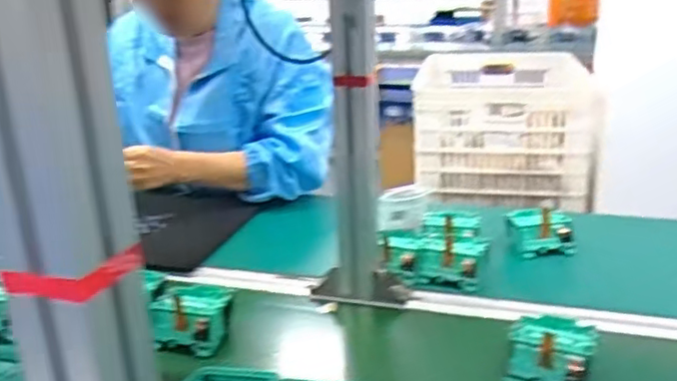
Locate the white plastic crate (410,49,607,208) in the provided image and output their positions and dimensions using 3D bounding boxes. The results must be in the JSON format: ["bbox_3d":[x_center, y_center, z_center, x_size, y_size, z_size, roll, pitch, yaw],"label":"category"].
[{"bbox_3d":[0.492,-0.213,1.893,0.485,0.301,0.644,0,19,11],"label":"white plastic crate"}]

